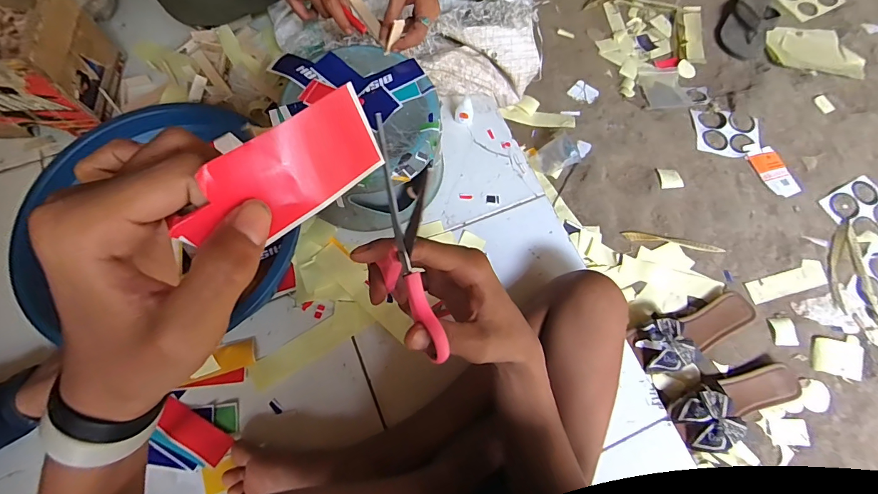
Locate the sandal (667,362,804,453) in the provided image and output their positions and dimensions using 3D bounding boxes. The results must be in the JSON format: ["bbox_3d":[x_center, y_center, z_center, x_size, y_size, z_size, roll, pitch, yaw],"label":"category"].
[{"bbox_3d":[0.512,0.260,0.669,0.235,0.055,0.091,-19,73,-8],"label":"sandal"}]

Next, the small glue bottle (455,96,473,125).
[{"bbox_3d":[0.047,-0.246,0.727,0.032,0.052,0.021,6,72,0],"label":"small glue bottle"}]

